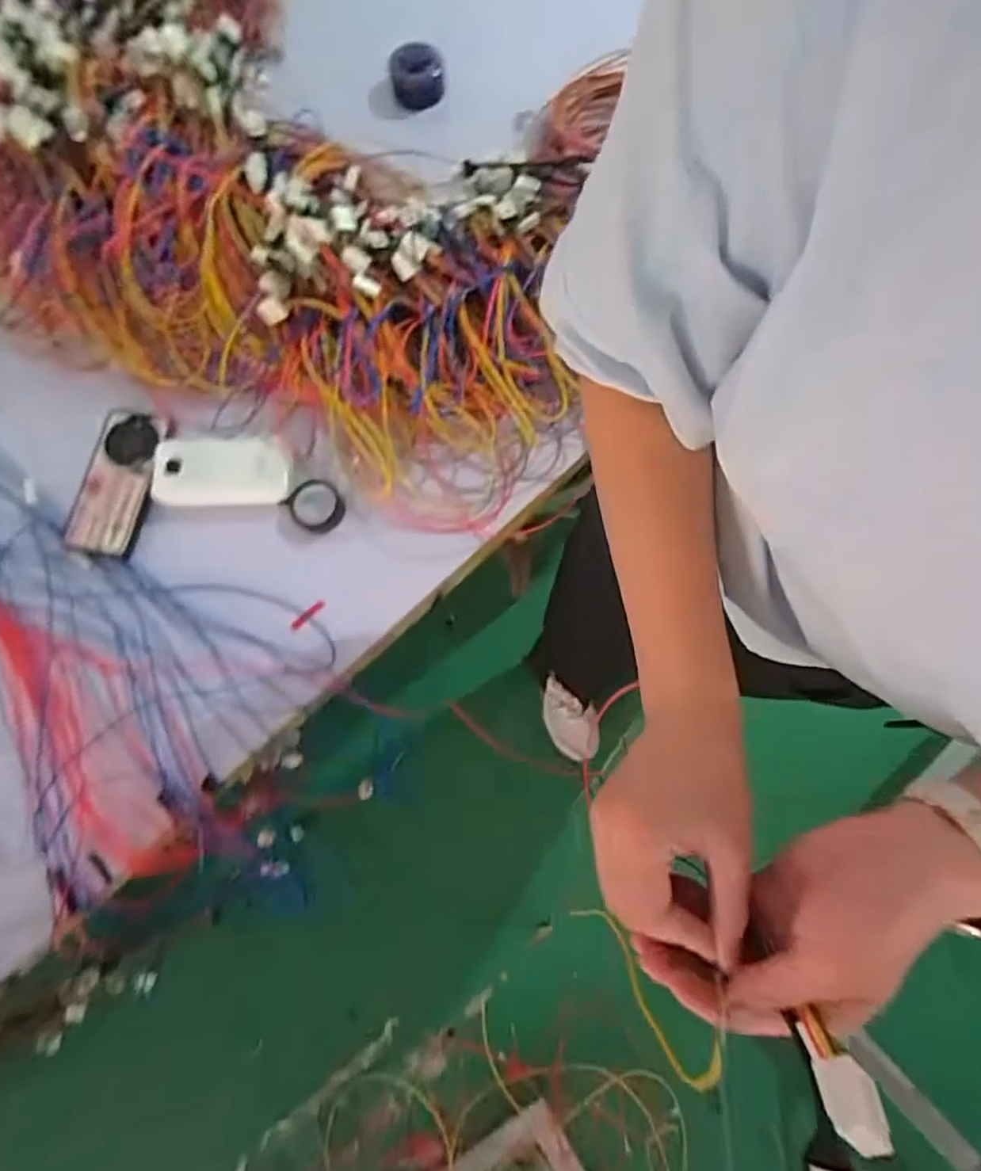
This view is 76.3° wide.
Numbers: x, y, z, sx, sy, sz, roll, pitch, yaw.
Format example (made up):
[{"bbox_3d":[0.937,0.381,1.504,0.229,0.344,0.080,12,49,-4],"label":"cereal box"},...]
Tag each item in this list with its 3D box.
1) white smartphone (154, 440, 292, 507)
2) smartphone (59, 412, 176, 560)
[{"bbox_3d":[-0.291,-0.122,0.673,0.140,0.017,0.070,-2,101,-3],"label":"white smartphone"},{"bbox_3d":[-0.410,-0.115,0.684,0.081,0.017,0.164,11,79,2],"label":"smartphone"}]

